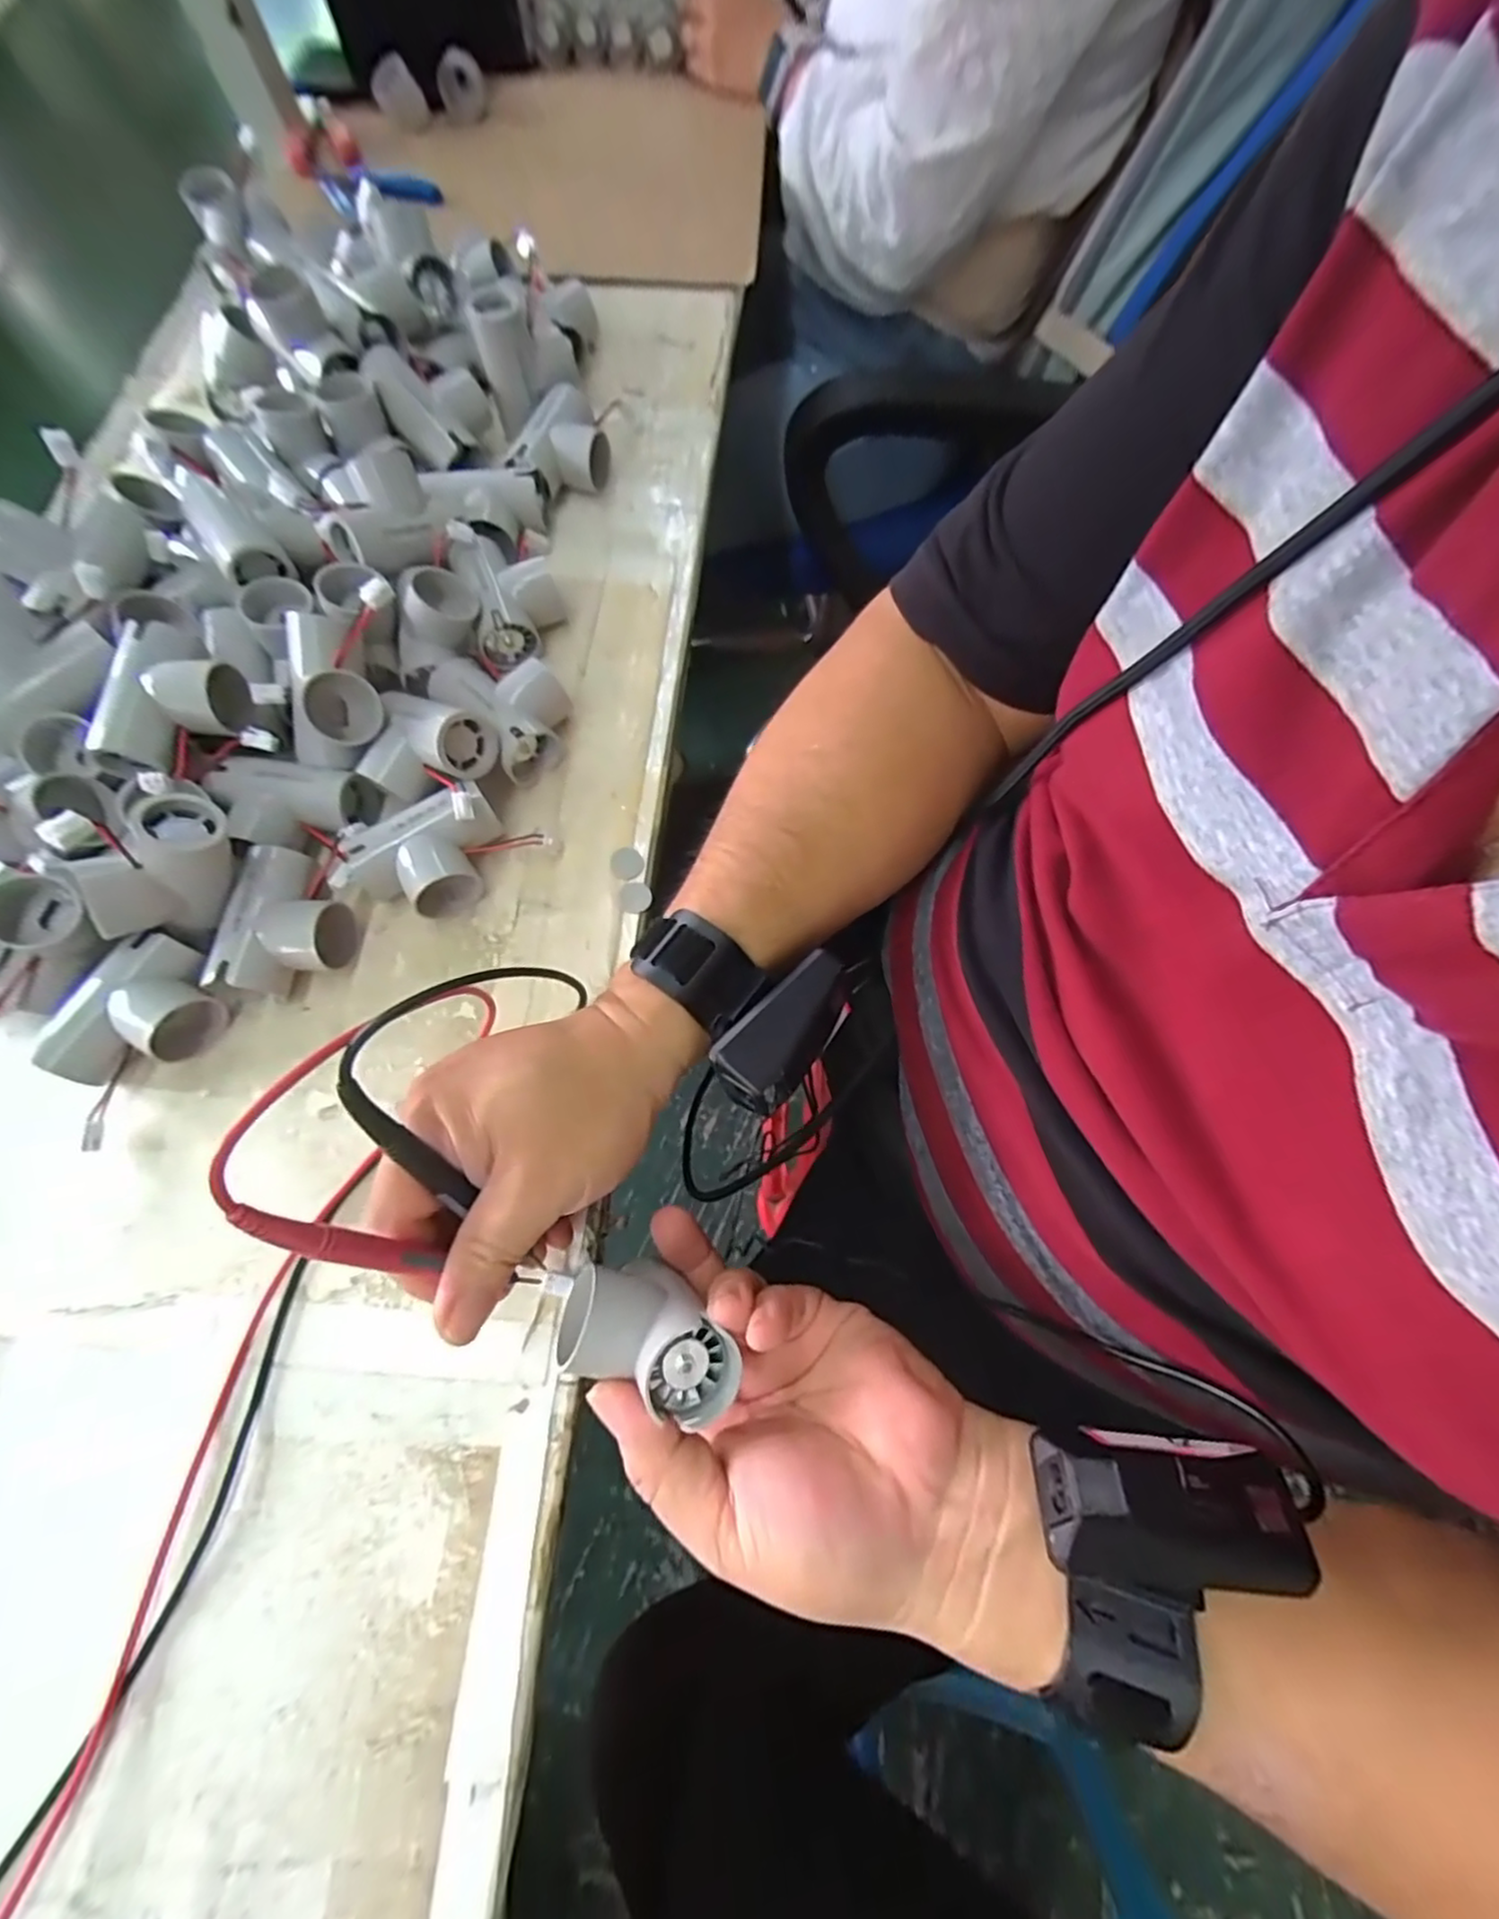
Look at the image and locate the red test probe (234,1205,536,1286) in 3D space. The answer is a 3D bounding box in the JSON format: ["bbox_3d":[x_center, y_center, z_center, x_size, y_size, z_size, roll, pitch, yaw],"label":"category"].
[{"bbox_3d":[-0.117,0.105,0.235,0.011,0.129,0.009,20,71,38],"label":"red test probe"}]

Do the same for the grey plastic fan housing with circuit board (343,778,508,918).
[{"bbox_3d":[-0.164,-0.053,0.345,0.074,0.036,0.055,-23,73,-10],"label":"grey plastic fan housing with circuit board"}]

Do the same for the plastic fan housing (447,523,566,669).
[{"bbox_3d":[-0.143,-0.221,0.397,0.052,0.039,0.077,-19,72,-8],"label":"plastic fan housing"}]

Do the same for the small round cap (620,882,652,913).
[{"bbox_3d":[-0.061,-0.034,0.360,0.017,0.004,0.018,1,71,-2],"label":"small round cap"}]

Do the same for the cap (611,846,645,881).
[{"bbox_3d":[-0.067,-0.053,0.365,0.018,0.004,0.019,1,71,-2],"label":"cap"}]

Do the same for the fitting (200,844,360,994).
[{"bbox_3d":[-0.225,-0.018,0.332,0.054,0.033,0.070,2,71,-1],"label":"fitting"}]

